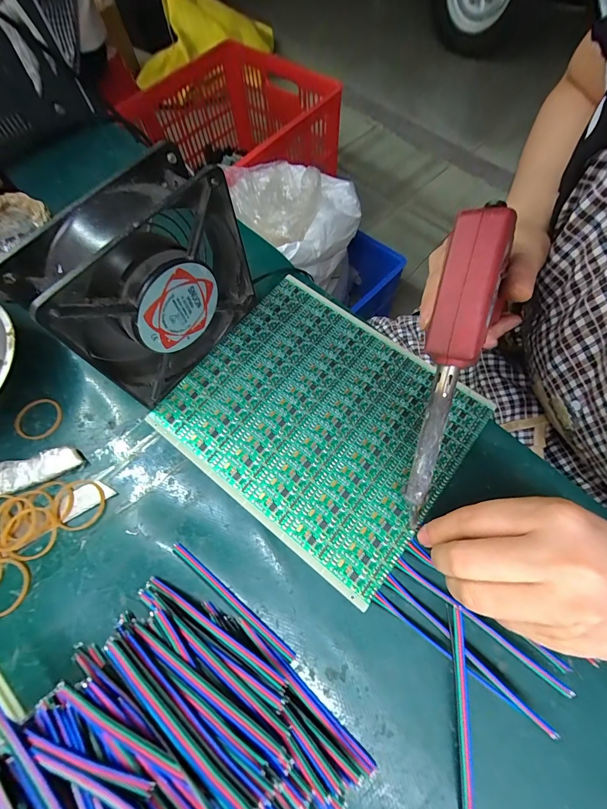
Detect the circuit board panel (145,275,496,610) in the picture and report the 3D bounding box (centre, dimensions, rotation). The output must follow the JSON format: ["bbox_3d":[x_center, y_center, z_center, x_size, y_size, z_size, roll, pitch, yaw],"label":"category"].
[{"bbox_3d":[0.012,0.005,0.250,0.193,0.004,0.162,37,74,14],"label":"circuit board panel"}]

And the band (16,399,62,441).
[{"bbox_3d":[-0.197,0.010,0.255,0.031,0.004,0.031,0,68,1],"label":"band"}]

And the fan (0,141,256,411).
[{"bbox_3d":[-0.090,-0.071,0.218,0.038,0.120,0.119,37,73,15],"label":"fan"}]

